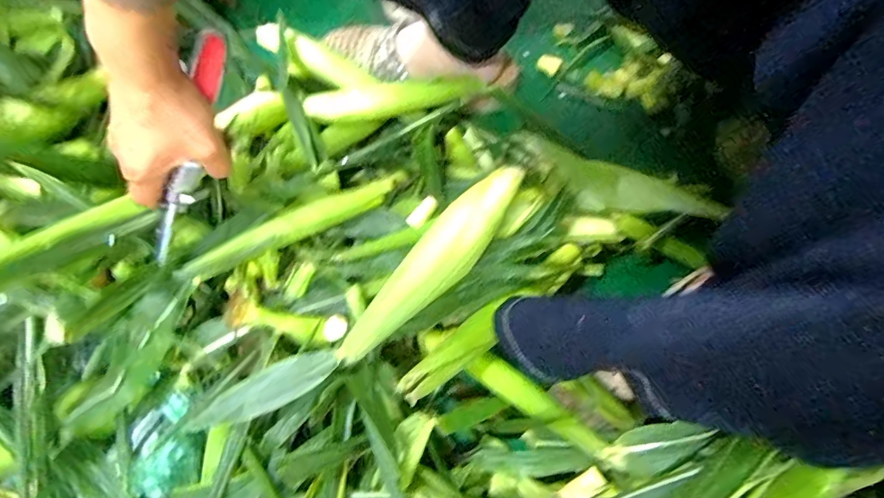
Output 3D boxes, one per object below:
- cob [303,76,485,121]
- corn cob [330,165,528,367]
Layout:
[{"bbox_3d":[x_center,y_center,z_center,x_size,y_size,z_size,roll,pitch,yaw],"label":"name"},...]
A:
[{"bbox_3d":[-0.048,-0.160,0.496,0.184,0.026,0.026,-10,69,-2],"label":"cob"},{"bbox_3d":[-0.002,0.011,0.409,0.045,0.049,0.223,39,75,15],"label":"corn cob"}]

